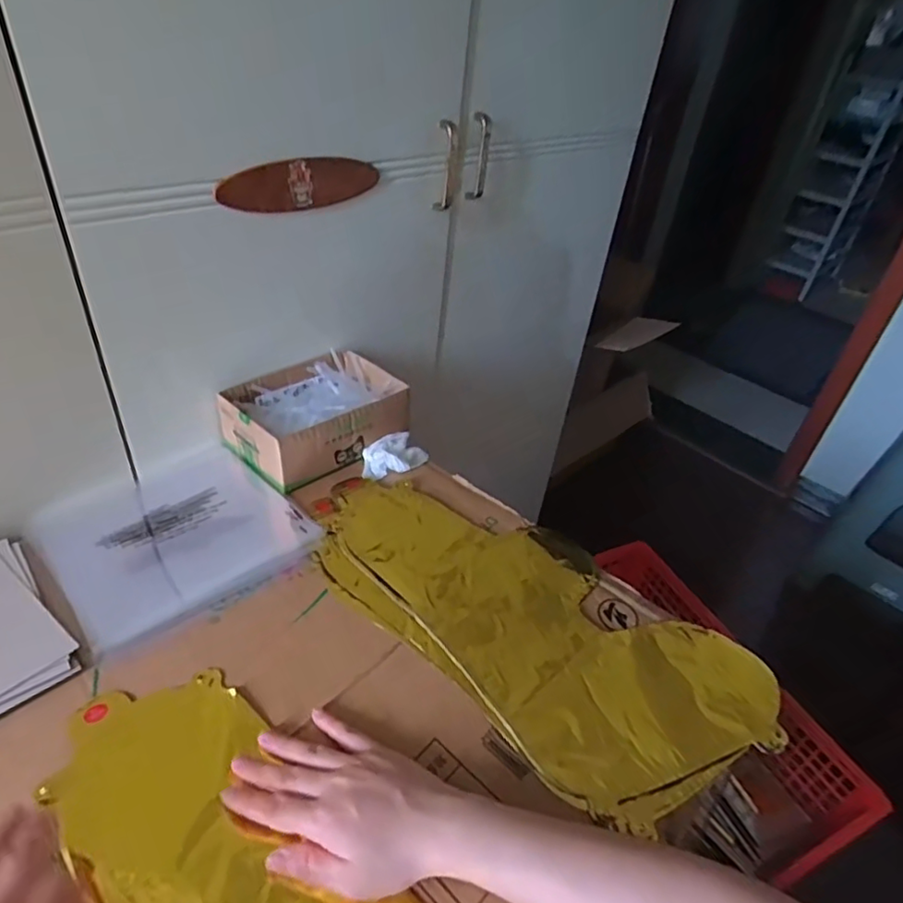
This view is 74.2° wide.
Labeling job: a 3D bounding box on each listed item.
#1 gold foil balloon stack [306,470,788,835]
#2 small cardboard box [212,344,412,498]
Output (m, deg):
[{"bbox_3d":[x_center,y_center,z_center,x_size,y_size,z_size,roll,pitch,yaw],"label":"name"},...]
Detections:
[{"bbox_3d":[0.066,0.135,0.548,0.418,0.022,0.218,33,44,29],"label":"gold foil balloon stack"},{"bbox_3d":[-0.156,-0.046,0.699,0.191,0.066,0.138,-26,48,-36],"label":"small cardboard box"}]

